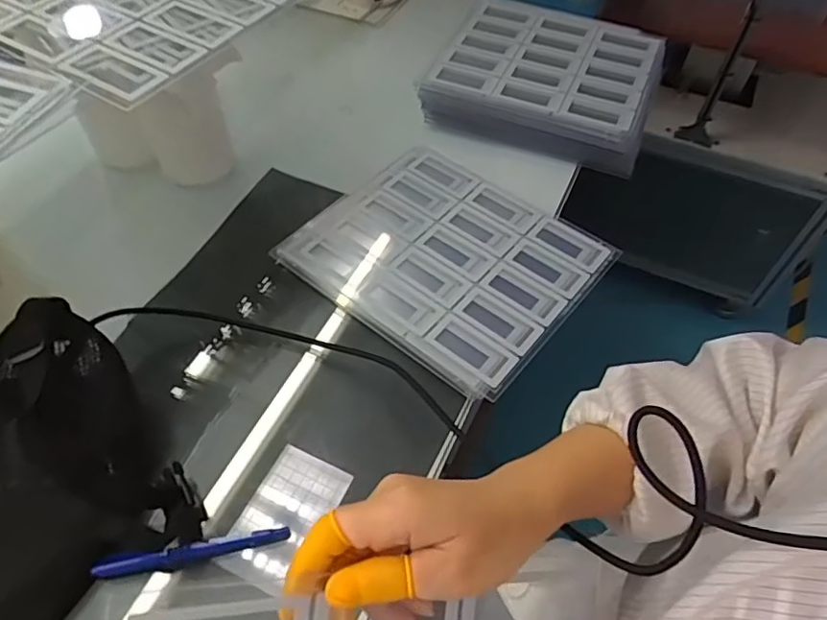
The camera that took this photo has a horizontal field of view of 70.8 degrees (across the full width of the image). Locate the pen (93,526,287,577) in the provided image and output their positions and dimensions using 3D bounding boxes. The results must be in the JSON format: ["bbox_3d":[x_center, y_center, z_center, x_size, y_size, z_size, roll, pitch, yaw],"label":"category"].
[{"bbox_3d":[-0.164,0.180,0.432,0.138,0.018,0.012,-9,54,-8],"label":"pen"}]

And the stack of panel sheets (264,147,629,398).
[{"bbox_3d":[0.033,-0.061,0.604,0.273,0.018,0.232,34,60,21],"label":"stack of panel sheets"}]

